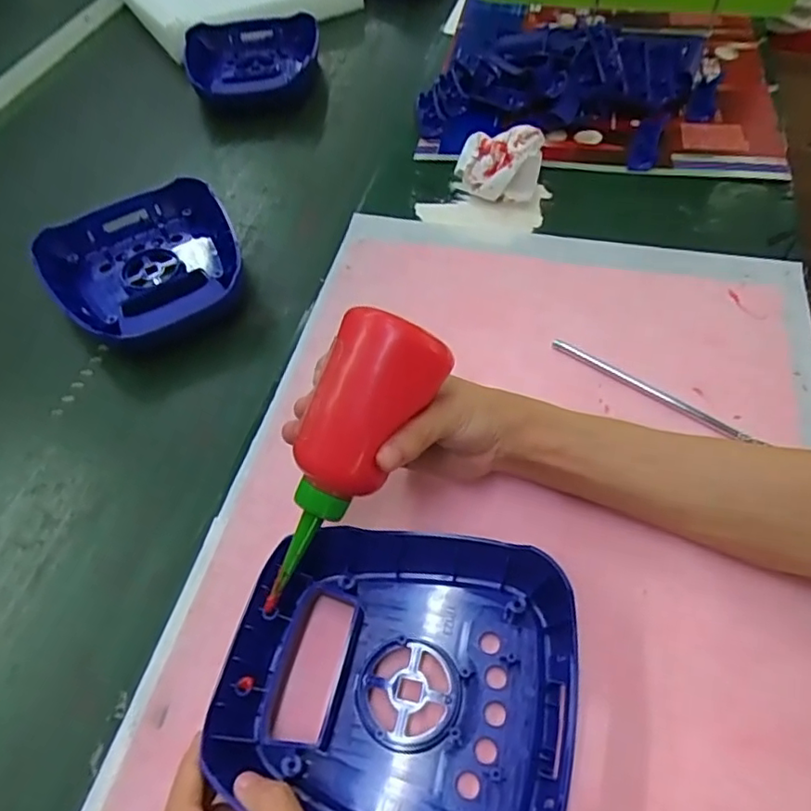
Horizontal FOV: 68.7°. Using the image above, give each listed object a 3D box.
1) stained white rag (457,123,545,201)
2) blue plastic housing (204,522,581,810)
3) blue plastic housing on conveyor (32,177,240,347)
[{"bbox_3d":[0.088,-0.228,0.561,0.079,0.056,0.057,12,56,12],"label":"stained white rag"},{"bbox_3d":[-0.003,0.149,0.318,0.178,0.035,0.163,10,56,11],"label":"blue plastic housing"},{"bbox_3d":[-0.231,-0.122,0.538,0.162,0.049,0.181,-26,57,-13],"label":"blue plastic housing on conveyor"}]

